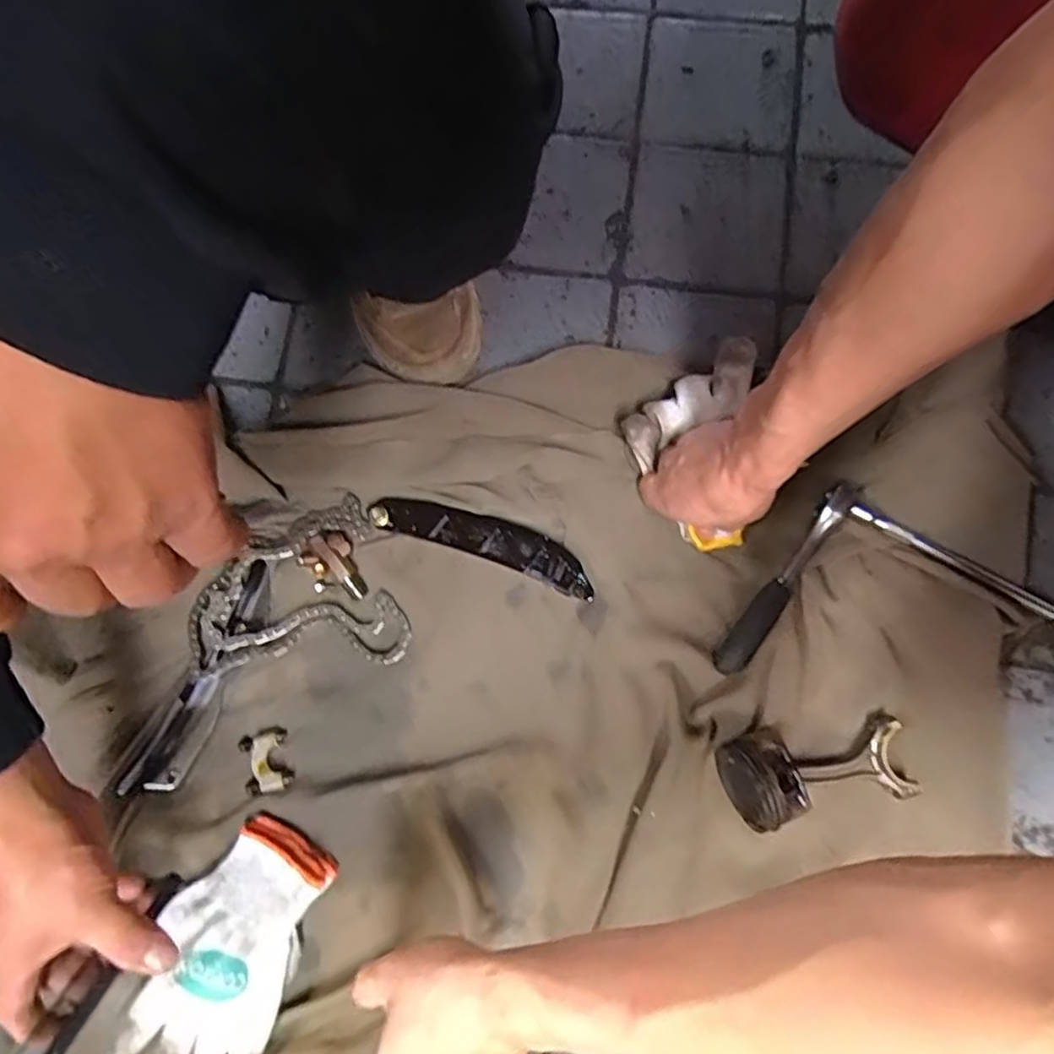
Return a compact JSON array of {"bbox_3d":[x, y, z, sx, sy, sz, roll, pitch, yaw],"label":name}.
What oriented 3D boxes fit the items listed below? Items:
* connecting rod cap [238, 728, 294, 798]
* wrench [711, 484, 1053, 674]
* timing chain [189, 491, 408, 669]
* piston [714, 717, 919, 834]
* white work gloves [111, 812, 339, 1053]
[{"bbox_3d":[-0.229,0.204,0.575,0.041,0.011,0.051,-16,80,0],"label":"connecting rod cap"},{"bbox_3d":[0.321,0.038,0.576,0.322,0.023,0.148,-5,80,2],"label":"wrench"},{"bbox_3d":[-0.210,0.072,0.595,0.172,0.025,0.151,-23,80,-1],"label":"timing chain"},{"bbox_3d":[0.236,0.196,0.532,0.154,0.064,0.072,-9,78,2],"label":"piston"},{"bbox_3d":[-0.244,0.342,0.518,0.119,0.032,0.211,19,82,6],"label":"white work gloves"}]

